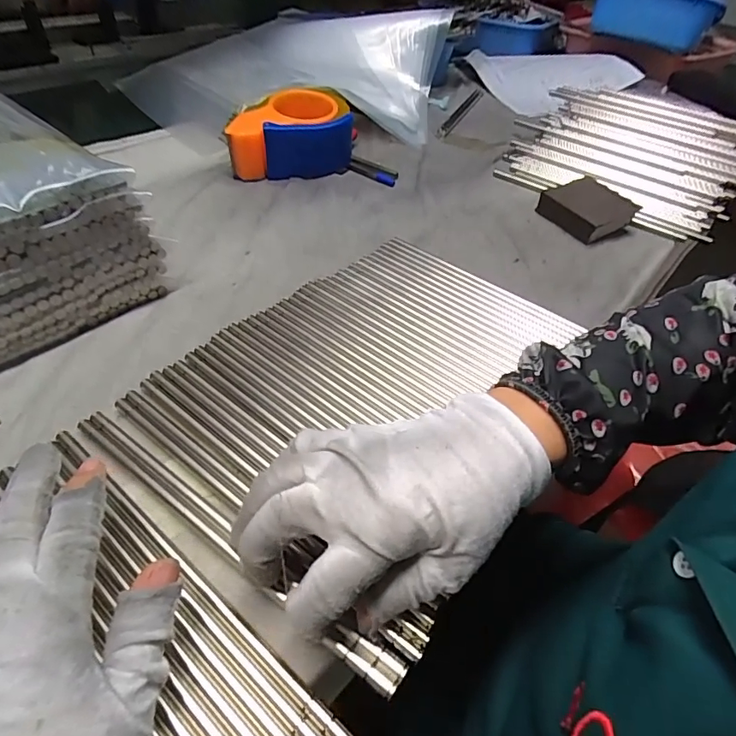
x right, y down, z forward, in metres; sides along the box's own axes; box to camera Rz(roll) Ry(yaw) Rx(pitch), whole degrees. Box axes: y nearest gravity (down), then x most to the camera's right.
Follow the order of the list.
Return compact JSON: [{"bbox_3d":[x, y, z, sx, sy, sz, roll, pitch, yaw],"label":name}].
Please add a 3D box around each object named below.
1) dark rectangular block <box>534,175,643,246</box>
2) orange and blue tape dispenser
[{"bbox_3d":[0.243,-0.176,0.526,0.085,0.030,0.077,-21,52,-24],"label":"dark rectangular block"},{"bbox_3d":[-0.092,-0.273,0.558,0.143,0.069,0.097,-11,48,-15],"label":"orange and blue tape dispenser"}]

